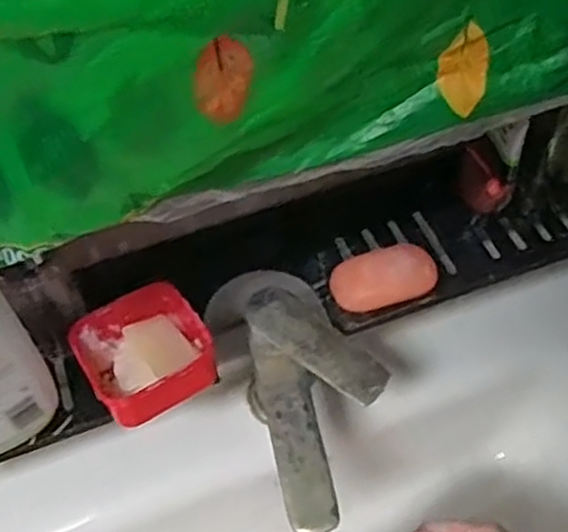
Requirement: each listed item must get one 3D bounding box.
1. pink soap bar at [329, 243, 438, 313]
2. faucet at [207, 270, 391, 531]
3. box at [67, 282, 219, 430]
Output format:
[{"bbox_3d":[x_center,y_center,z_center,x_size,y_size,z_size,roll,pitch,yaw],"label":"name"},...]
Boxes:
[{"bbox_3d":[0.078,0.012,0.584,0.079,0.031,0.046,-9,54,-4],"label":"pink soap bar"},{"bbox_3d":[0.019,0.085,0.549,0.102,0.059,0.190,-21,56,-12],"label":"faucet"},{"bbox_3d":[-0.102,0.063,0.547,0.087,0.033,0.098,-30,58,-17],"label":"box"}]

